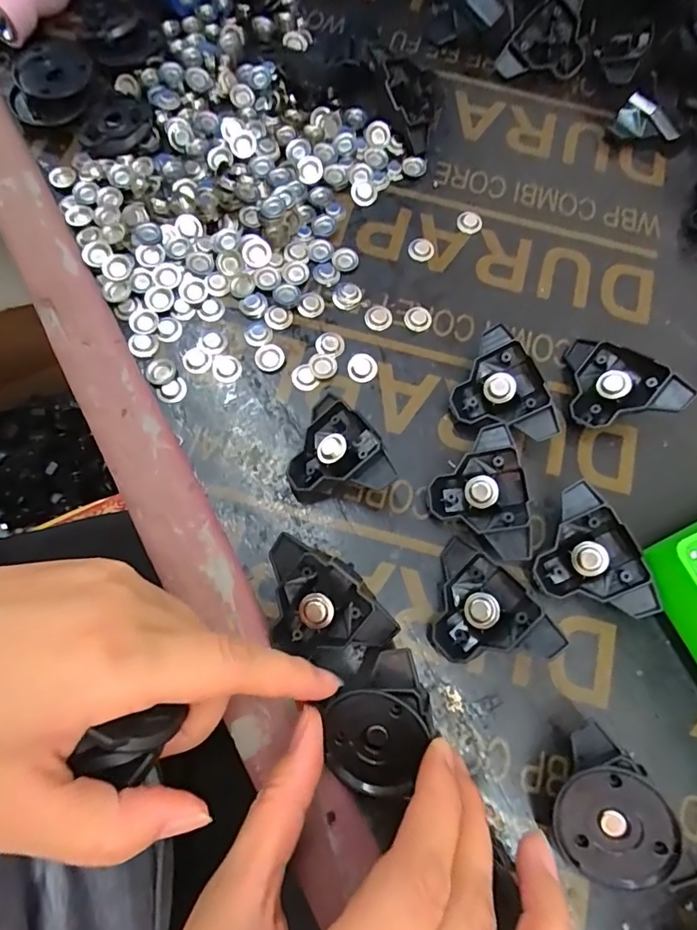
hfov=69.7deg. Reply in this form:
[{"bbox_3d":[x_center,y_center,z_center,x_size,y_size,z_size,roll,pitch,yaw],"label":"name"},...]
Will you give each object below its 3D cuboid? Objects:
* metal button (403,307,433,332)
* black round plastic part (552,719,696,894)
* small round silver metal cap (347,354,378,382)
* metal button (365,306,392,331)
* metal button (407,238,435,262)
[{"bbox_3d":[0.037,-0.078,0.265,0.014,0.004,0.015,0,72,-1],"label":"metal button"},{"bbox_3d":[0.100,0.133,0.195,0.043,0.020,0.051,-42,75,7],"label":"black round plastic part"},{"bbox_3d":[0.007,-0.050,0.253,0.015,0.004,0.014,0,72,-1],"label":"small round silver metal cap"},{"bbox_3d":[0.016,-0.078,0.264,0.014,0.004,0.015,0,72,-1],"label":"metal button"},{"bbox_3d":[0.041,-0.120,0.278,0.014,0.004,0.012,-4,72,-2],"label":"metal button"}]

